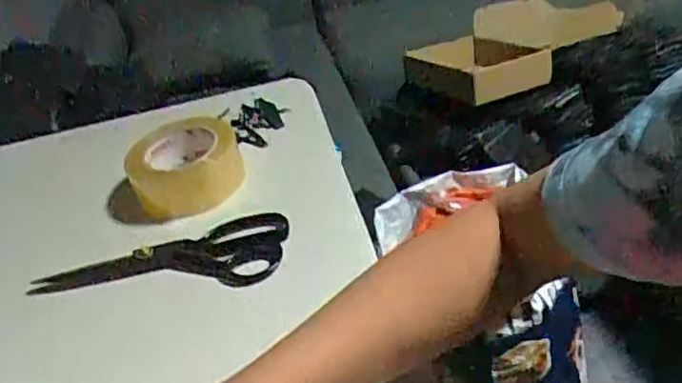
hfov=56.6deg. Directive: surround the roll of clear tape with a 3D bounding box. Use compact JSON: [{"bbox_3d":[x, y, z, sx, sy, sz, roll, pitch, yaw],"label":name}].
[{"bbox_3d":[-0.162,-0.027,0.662,0.113,0.057,0.108,-4,37,3],"label":"roll of clear tape"}]

